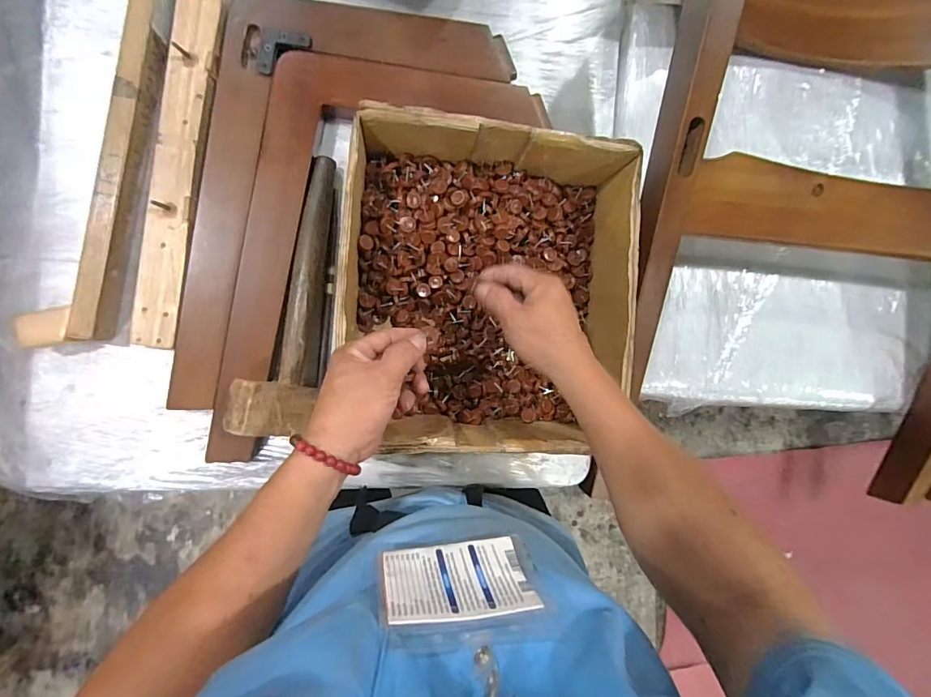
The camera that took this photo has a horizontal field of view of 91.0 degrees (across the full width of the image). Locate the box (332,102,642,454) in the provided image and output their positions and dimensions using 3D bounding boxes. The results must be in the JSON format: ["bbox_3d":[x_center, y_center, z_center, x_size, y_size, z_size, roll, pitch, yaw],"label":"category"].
[{"bbox_3d":[0.019,-0.061,0.496,0.287,0.120,0.317,5,90,-9],"label":"box"}]

